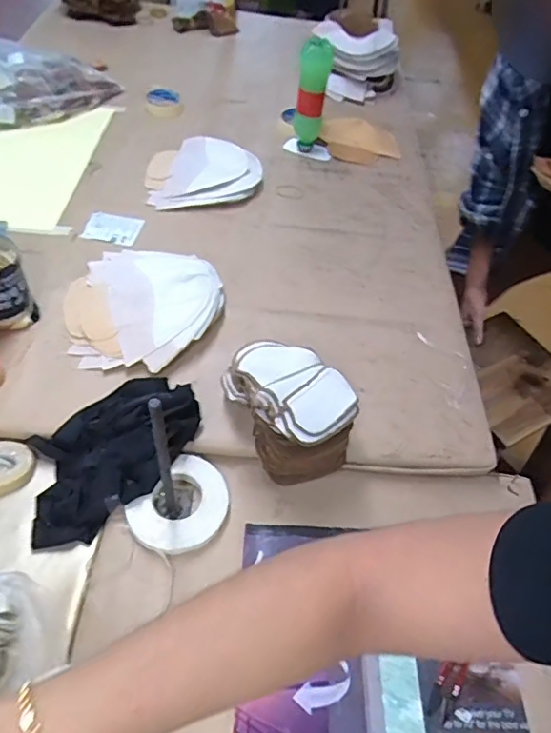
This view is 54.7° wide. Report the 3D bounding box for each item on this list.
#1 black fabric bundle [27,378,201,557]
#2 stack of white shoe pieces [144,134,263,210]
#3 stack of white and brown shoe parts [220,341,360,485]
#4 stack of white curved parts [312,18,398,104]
[{"bbox_3d":[-0.192,0.099,0.641,0.234,0.060,0.143,-27,58,-25],"label":"black fabric bundle"},{"bbox_3d":[-0.138,-0.376,1.007,0.209,0.023,0.208,-9,53,-8],"label":"stack of white shoe pieces"},{"bbox_3d":[0.015,0.045,0.655,0.115,0.118,0.165,-23,57,-23],"label":"stack of white and brown shoe parts"},{"bbox_3d":[0.201,-0.720,1.241,0.197,0.137,0.086,-12,53,-16],"label":"stack of white curved parts"}]

